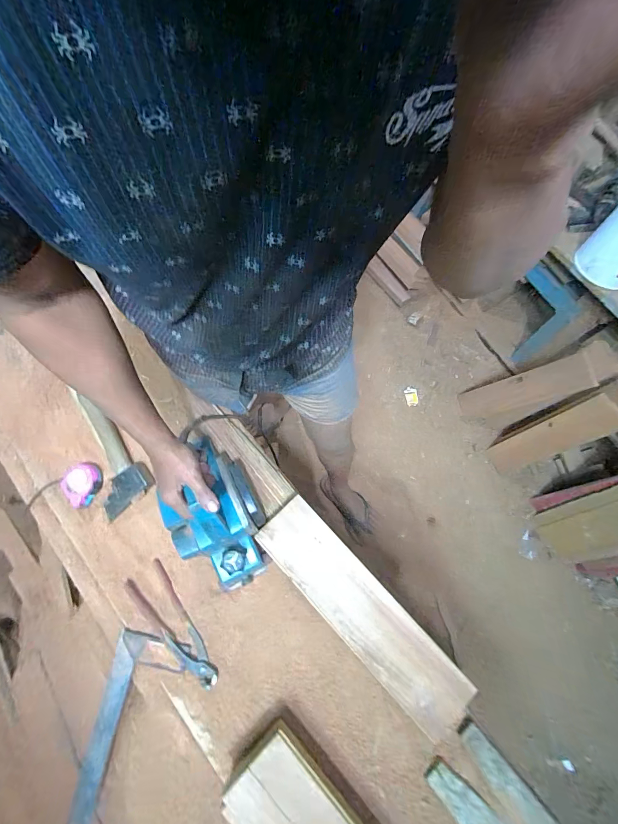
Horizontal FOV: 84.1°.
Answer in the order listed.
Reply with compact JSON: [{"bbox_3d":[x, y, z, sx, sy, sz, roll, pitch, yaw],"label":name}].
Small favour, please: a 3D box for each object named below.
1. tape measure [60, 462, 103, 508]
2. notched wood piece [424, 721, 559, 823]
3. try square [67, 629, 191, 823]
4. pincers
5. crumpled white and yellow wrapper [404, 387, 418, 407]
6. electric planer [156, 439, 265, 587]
[{"bbox_3d":[-0.431,0.138,0.652,0.076,0.036,0.082,18,73,4],"label":"tape measure"},{"bbox_3d":[0.288,0.611,0.529,0.113,0.019,0.196,-41,77,-13],"label":"notched wood piece"},{"bbox_3d":[-0.302,0.536,0.566,0.121,0.023,0.308,13,82,1],"label":"try square"},{"bbox_3d":[-0.237,0.374,0.595,0.071,0.011,0.223,-36,76,-12],"label":"pincers"},{"bbox_3d":[0.417,-0.061,1.394,0.048,0.010,0.081,-5,72,-3],"label":"crumpled white and yellow wrapper"},{"bbox_3d":[-0.169,0.170,0.588,0.145,0.137,0.265,-29,75,-10],"label":"electric planer"}]

